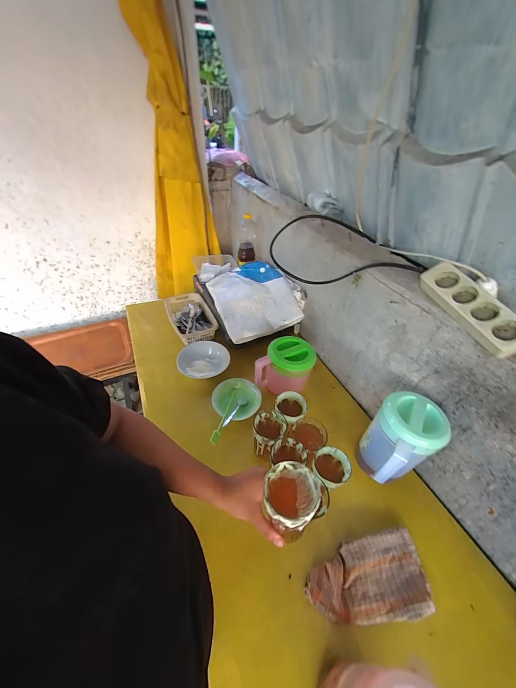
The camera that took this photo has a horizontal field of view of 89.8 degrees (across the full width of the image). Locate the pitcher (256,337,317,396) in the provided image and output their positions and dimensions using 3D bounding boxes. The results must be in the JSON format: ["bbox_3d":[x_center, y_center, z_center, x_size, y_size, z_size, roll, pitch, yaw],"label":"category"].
[{"bbox_3d":[0.086,0.068,0.794,0.148,0.140,0.133,18,45,15],"label":"pitcher"}]

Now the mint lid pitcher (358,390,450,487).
[{"bbox_3d":[0.307,0.227,0.588,0.155,0.204,0.119,-30,53,-30],"label":"mint lid pitcher"}]

